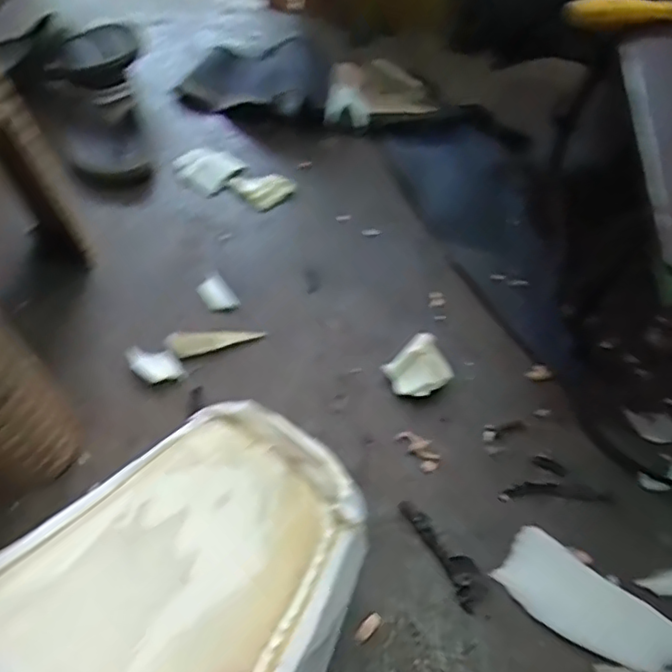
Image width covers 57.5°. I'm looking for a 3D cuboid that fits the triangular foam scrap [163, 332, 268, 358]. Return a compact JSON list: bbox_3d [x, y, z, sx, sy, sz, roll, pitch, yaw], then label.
[{"bbox_3d":[-0.128,0.002,0.648,0.100,0.008,0.025,-13,81,-20],"label":"triangular foam scrap"}]

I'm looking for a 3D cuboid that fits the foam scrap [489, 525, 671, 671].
[{"bbox_3d":[0.226,0.236,0.517,0.176,0.012,0.062,32,61,17],"label":"foam scrap"}]

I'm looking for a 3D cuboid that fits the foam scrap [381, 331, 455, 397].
[{"bbox_3d":[0.087,0.034,0.635,0.070,0.021,0.059,-34,64,-22],"label":"foam scrap"}]

